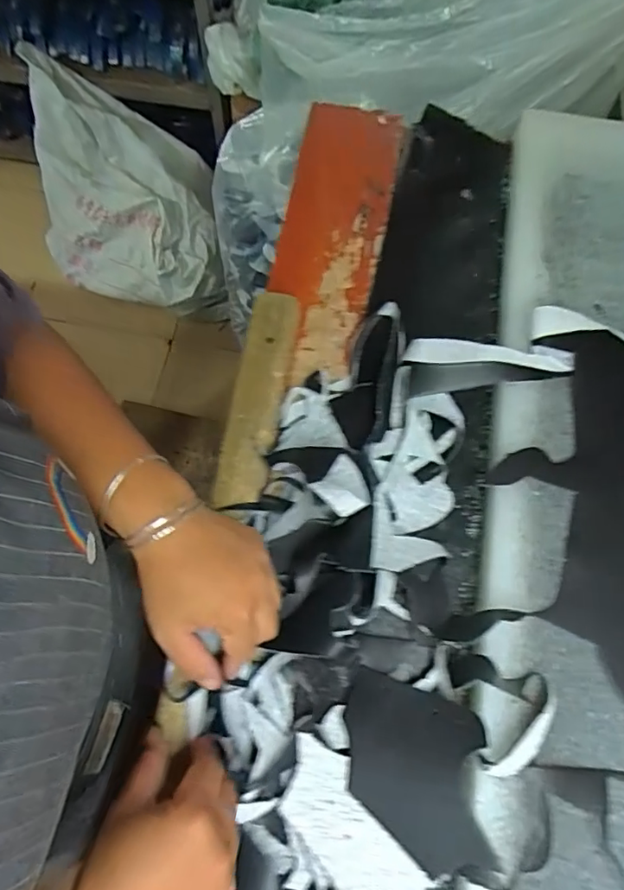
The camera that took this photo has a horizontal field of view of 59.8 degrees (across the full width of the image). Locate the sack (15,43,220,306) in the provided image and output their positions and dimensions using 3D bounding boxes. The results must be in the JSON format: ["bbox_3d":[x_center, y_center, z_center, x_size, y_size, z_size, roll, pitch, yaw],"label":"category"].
[{"bbox_3d":[-0.475,-0.655,1.402,0.450,0.399,0.390,12,71,4],"label":"sack"}]

